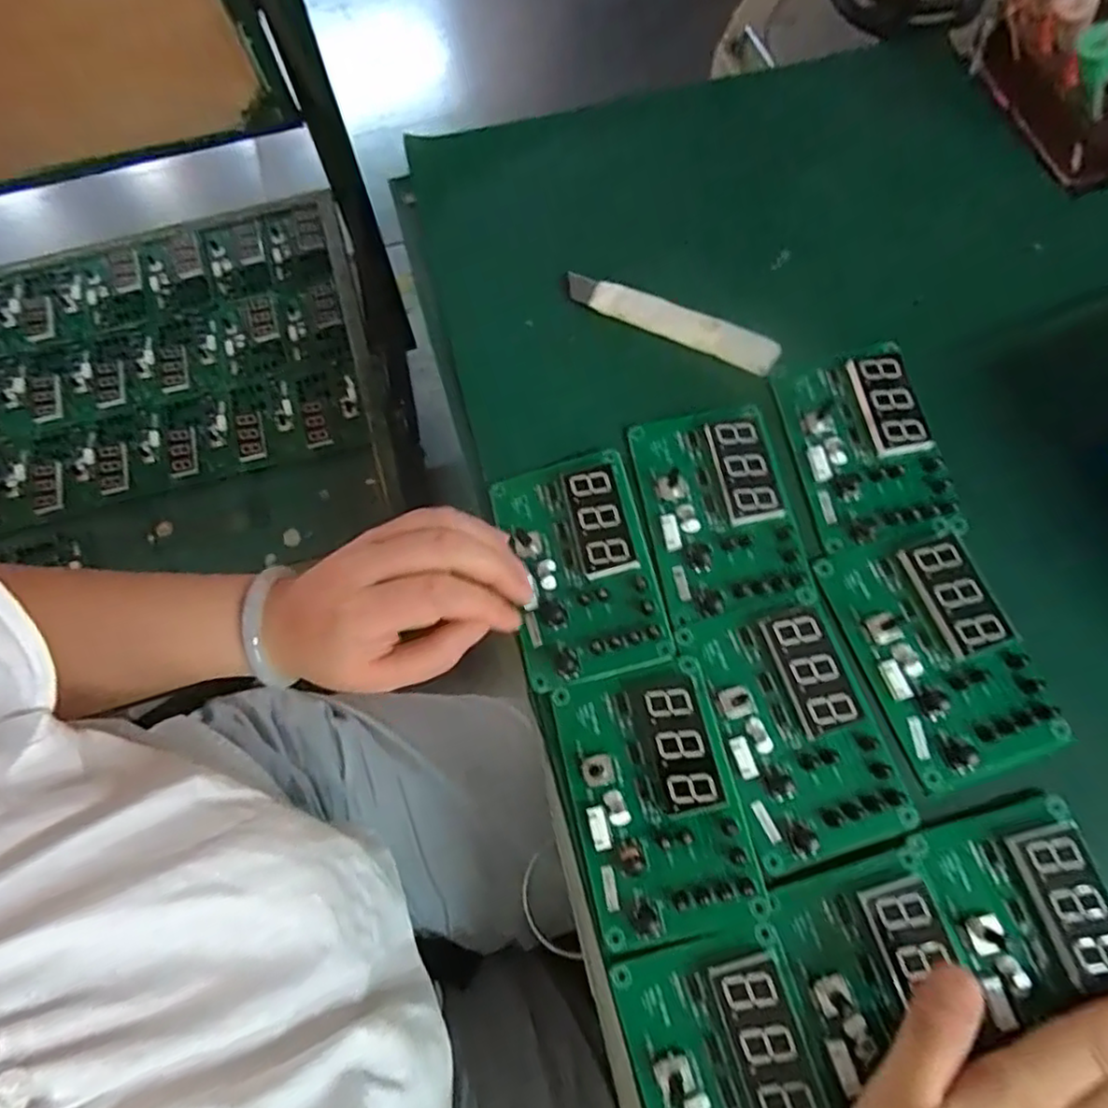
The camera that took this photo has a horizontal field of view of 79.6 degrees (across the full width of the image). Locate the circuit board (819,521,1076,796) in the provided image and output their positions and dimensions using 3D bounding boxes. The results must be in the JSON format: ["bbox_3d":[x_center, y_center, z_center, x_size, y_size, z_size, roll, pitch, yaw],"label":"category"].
[{"bbox_3d":[0.192,0.046,0.329,0.076,0.011,0.121,-17,71,-4],"label":"circuit board"}]

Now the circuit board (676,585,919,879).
[{"bbox_3d":[0.116,0.082,0.320,0.072,0.010,0.121,-17,71,-4],"label":"circuit board"}]

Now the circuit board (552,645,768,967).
[{"bbox_3d":[0.048,0.115,0.315,0.077,0.018,0.120,-13,71,-2],"label":"circuit board"}]

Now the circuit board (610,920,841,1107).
[{"bbox_3d":[0.077,0.225,0.271,0.073,0.015,0.115,-16,71,-3],"label":"circuit board"}]

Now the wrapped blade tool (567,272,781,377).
[{"bbox_3d":[0.071,-0.144,0.407,0.134,0.011,0.022,26,74,11],"label":"wrapped blade tool"}]

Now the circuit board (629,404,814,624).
[{"bbox_3d":[0.088,-0.027,0.358,0.073,0.011,0.115,-11,71,-2],"label":"circuit board"}]

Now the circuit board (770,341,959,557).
[{"bbox_3d":[0.171,-0.063,0.368,0.074,0.009,0.110,-13,71,-3],"label":"circuit board"}]

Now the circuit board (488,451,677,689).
[{"bbox_3d":[0.012,0.007,0.356,0.075,0.011,0.119,-18,72,13],"label":"circuit board"}]

